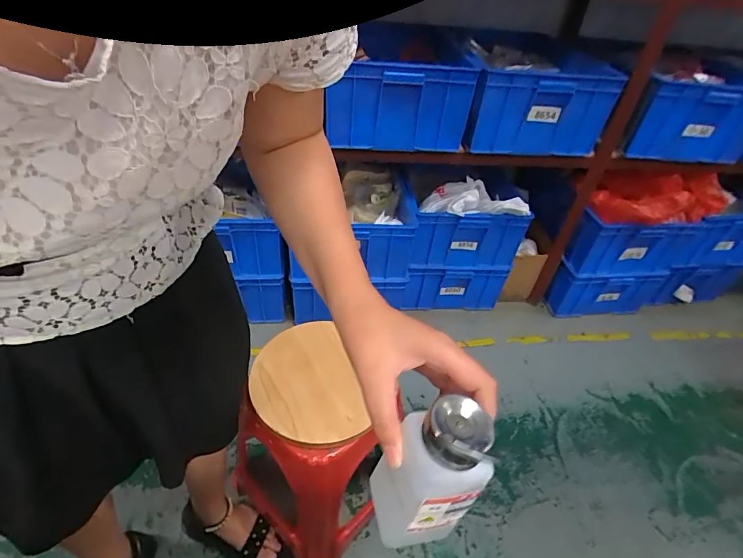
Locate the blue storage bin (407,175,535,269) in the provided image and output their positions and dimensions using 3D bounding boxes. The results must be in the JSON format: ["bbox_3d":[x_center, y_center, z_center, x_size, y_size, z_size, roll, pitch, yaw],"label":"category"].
[{"bbox_3d":[0.320,-0.226,1.517,0.403,0.276,0.307,-2,42,-8],"label":"blue storage bin"}]

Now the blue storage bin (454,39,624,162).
[{"bbox_3d":[0.497,-0.606,1.324,0.427,0.226,0.525,6,42,0],"label":"blue storage bin"}]

